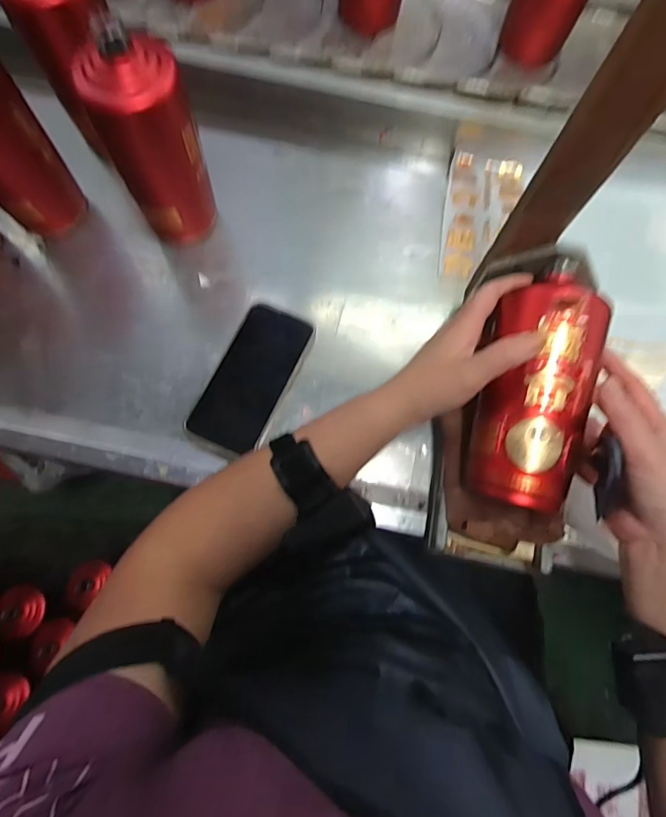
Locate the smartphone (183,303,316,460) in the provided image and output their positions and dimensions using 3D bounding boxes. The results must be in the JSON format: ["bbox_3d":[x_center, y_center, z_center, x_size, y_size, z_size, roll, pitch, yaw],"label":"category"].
[{"bbox_3d":[-0.080,-0.028,0.434,0.073,0.008,0.154,24,76,4],"label":"smartphone"}]

